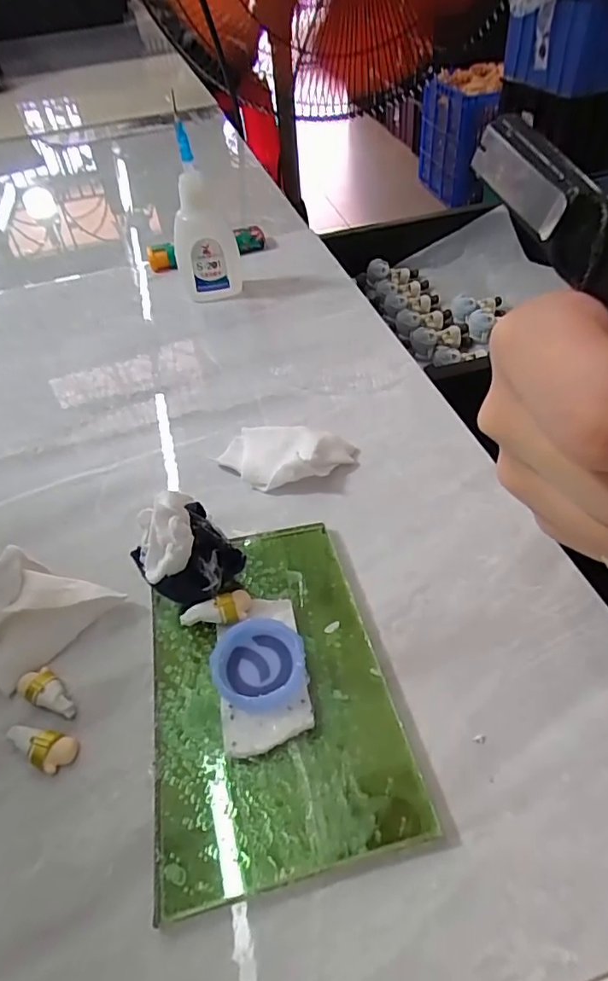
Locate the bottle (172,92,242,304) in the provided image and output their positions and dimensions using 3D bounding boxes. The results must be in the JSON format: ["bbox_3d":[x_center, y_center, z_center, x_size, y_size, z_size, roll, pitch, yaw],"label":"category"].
[{"bbox_3d":[-0.057,-0.151,0.296,0.035,0.090,0.018,-13,48,-7],"label":"bottle"}]

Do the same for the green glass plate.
[{"bbox_3d":[-0.012,0.055,0.159,0.066,0.006,0.101,-13,48,-7],"label":"green glass plate"}]

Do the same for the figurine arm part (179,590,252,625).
[{"bbox_3d":[-0.027,0.037,0.166,0.022,0.005,0.009,-10,46,-24],"label":"figurine arm part"}]

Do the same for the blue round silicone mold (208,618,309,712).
[{"bbox_3d":[-0.013,0.051,0.156,0.028,0.007,0.026,-3,48,3],"label":"blue round silicone mold"}]

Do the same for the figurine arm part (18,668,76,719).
[{"bbox_3d":[-0.077,0.061,0.161,0.022,0.006,0.010,22,53,23],"label":"figurine arm part"}]

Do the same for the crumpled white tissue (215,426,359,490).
[{"bbox_3d":[-0.008,-0.015,0.218,0.054,0.013,0.030,8,49,12],"label":"crumpled white tissue"}]

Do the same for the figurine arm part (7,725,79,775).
[{"bbox_3d":[-0.074,0.072,0.151,0.020,0.006,0.010,17,52,20],"label":"figurine arm part"}]

